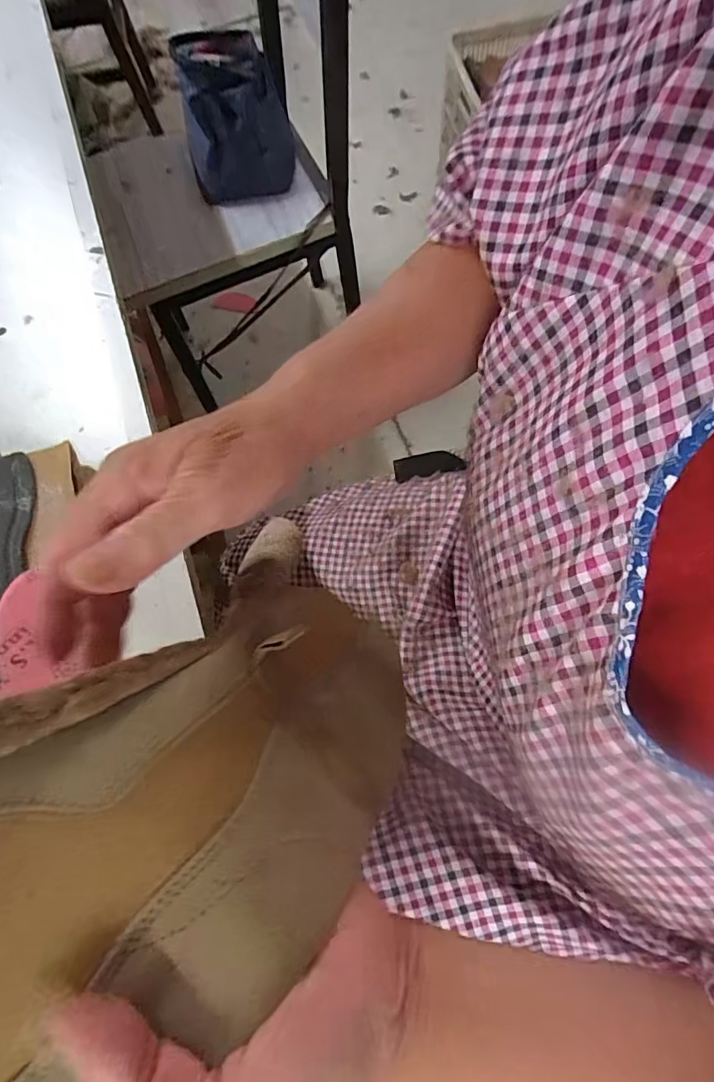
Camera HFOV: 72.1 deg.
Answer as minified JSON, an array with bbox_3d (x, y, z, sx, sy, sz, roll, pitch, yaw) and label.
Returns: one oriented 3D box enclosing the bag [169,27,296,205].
[{"bbox_3d":[-0.214,-0.727,0.865,0.180,0.192,0.156,-18,71,-4],"label":"bag"}]

